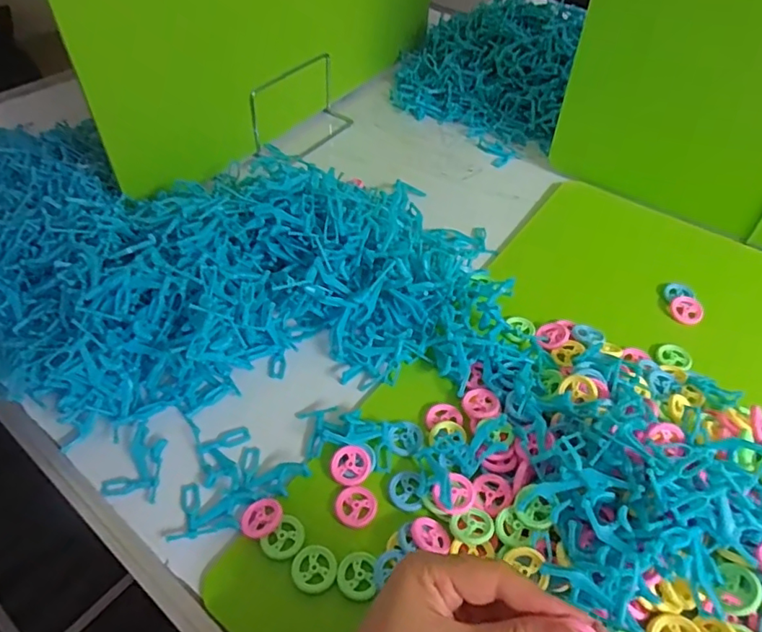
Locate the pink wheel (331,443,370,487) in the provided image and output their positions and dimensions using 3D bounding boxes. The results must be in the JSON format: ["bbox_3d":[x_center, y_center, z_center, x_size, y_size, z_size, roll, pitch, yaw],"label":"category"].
[{"bbox_3d":[-0.023,0.112,0.414,0.029,0.007,0.029,2,47,-2],"label":"pink wheel"}]

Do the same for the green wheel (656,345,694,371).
[{"bbox_3d":[0.265,0.037,0.498,0.030,0.004,0.025,12,47,8],"label":"green wheel"}]

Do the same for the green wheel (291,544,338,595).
[{"bbox_3d":[-0.044,0.168,0.367,0.029,0.004,0.029,2,47,-2],"label":"green wheel"}]

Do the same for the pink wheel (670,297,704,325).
[{"bbox_3d":[0.295,-0.006,0.532,0.028,0.009,0.028,0,51,0],"label":"pink wheel"}]

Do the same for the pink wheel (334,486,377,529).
[{"bbox_3d":[-0.018,0.136,0.395,0.030,0.004,0.029,2,47,-2],"label":"pink wheel"}]

